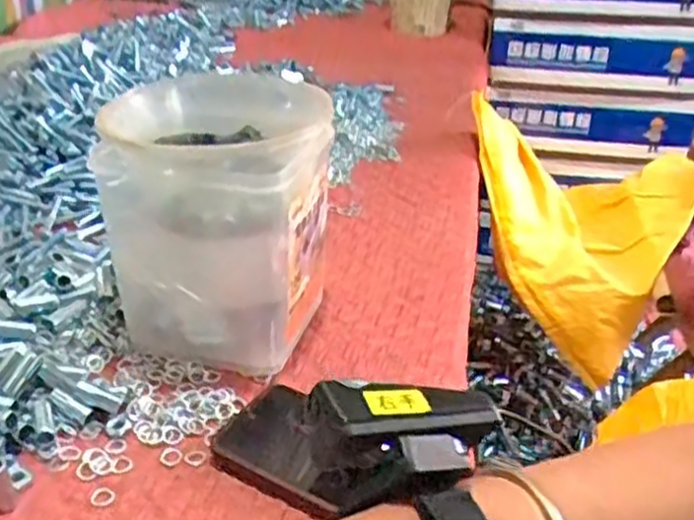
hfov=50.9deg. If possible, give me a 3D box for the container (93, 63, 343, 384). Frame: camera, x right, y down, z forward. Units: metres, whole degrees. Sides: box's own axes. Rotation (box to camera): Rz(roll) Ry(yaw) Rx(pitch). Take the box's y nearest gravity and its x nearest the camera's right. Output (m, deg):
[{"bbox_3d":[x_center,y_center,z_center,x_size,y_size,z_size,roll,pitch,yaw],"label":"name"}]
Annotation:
[{"bbox_3d":[-0.097,-0.030,0.575,0.143,0.173,0.116,9,30,14],"label":"container"}]

